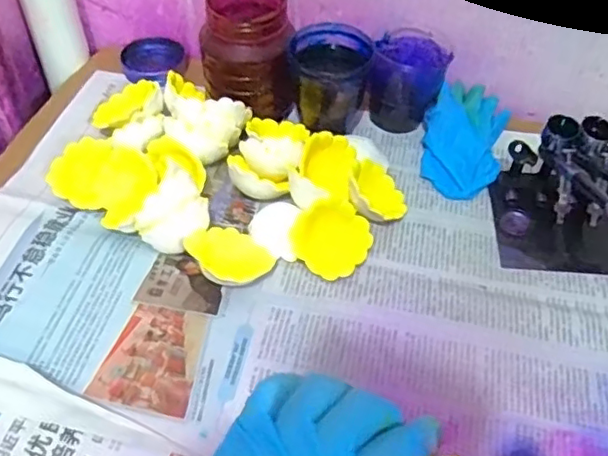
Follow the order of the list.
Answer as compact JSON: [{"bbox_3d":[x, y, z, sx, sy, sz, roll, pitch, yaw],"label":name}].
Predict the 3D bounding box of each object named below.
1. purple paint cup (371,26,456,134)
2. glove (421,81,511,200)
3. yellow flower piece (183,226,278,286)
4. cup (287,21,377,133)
[{"bbox_3d":[0.098,-0.134,0.567,0.066,0.072,0.080,15,50,10],"label":"purple paint cup"},{"bbox_3d":[0.144,-0.085,0.546,0.069,0.040,0.129,15,50,10],"label":"glove"},{"bbox_3d":[-0.056,0.024,0.450,0.059,0.016,0.059,43,36,23],"label":"yellow flower piece"},{"bbox_3d":[0.023,-0.130,0.541,0.068,0.078,0.067,1,49,-2],"label":"cup"}]

